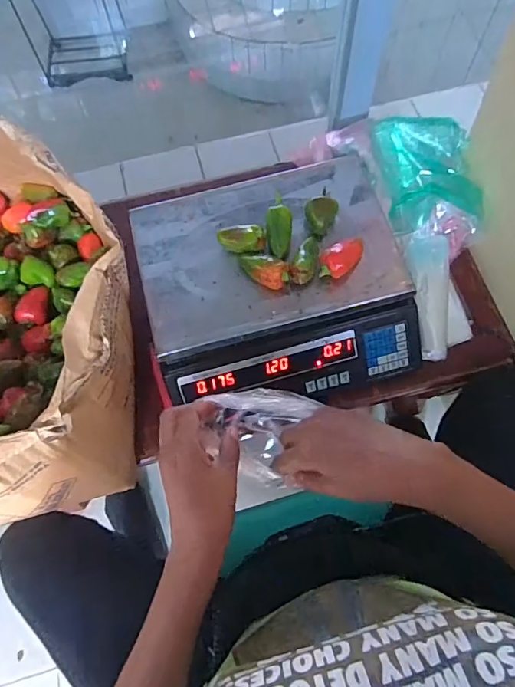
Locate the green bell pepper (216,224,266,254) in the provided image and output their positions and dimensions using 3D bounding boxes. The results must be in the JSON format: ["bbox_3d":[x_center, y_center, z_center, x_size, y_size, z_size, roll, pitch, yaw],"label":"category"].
[{"bbox_3d":[-0.019,-0.131,0.609,0.060,0.032,0.033,-4,70,-1],"label":"green bell pepper"}]

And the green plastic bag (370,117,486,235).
[{"bbox_3d":[0.244,-0.256,0.691,0.123,0.069,0.183,-7,70,-2],"label":"green plastic bag"}]

